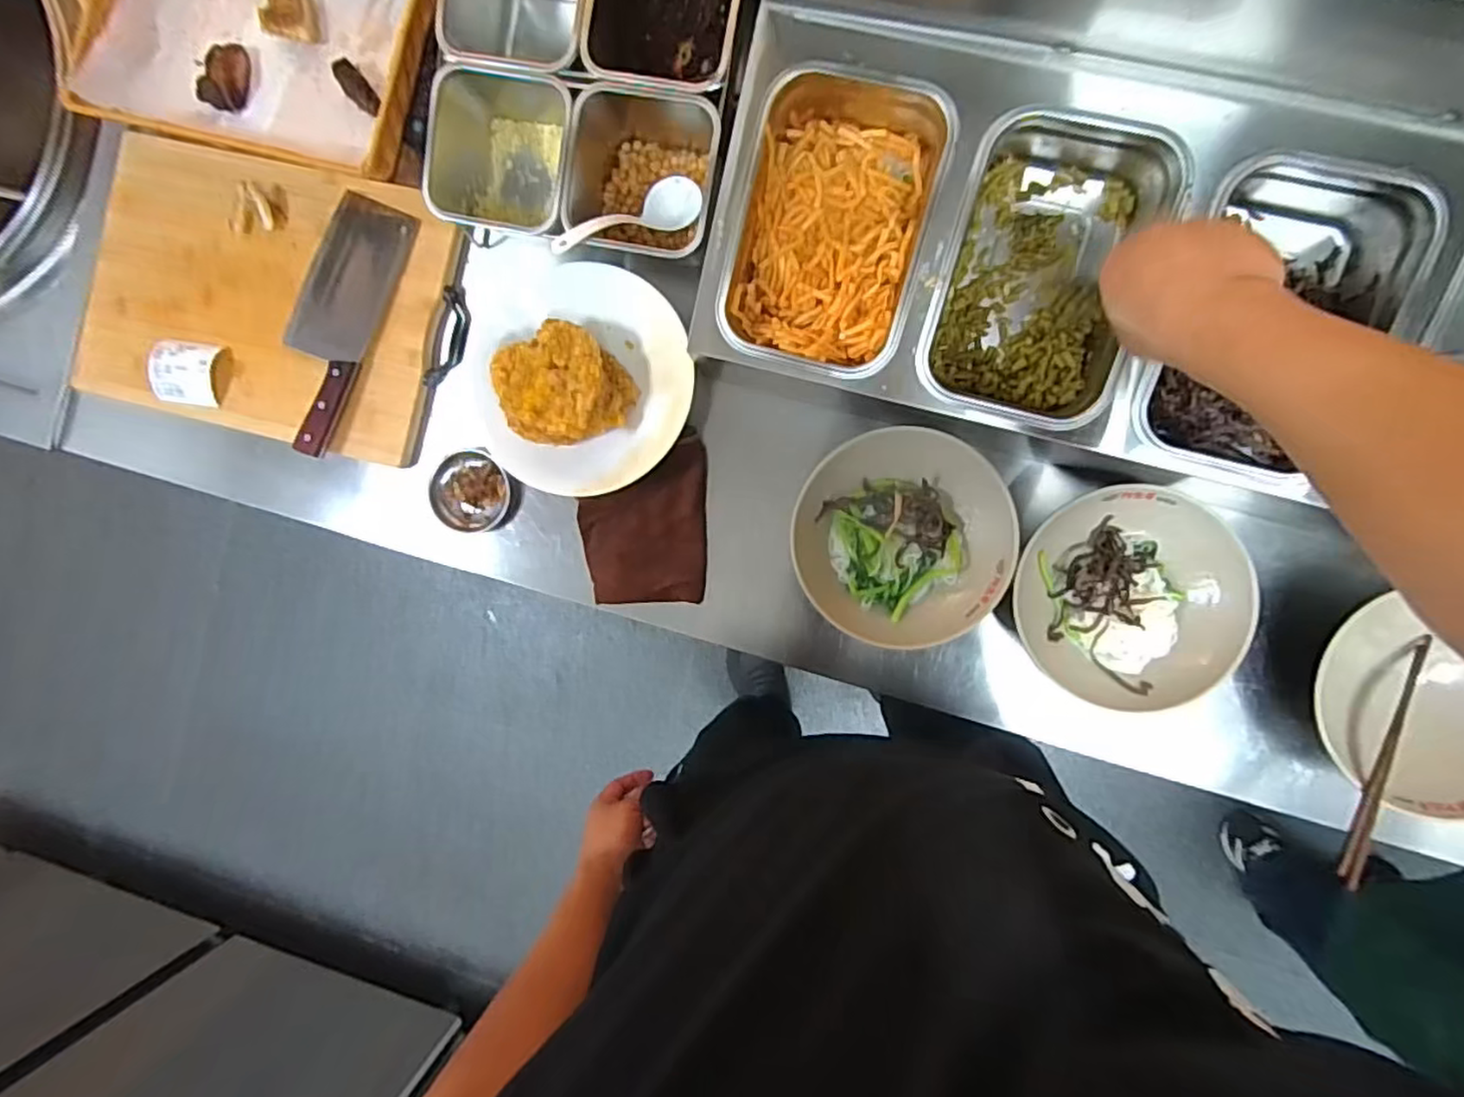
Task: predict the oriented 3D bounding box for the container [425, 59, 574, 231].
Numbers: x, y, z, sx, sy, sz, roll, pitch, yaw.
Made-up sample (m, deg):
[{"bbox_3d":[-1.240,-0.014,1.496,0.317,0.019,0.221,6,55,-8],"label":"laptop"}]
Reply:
[{"bbox_3d":[-0.205,-0.373,0.646,0.133,0.113,0.143,27,115,14],"label":"container"}]

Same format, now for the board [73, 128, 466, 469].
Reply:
[{"bbox_3d":[-0.512,-0.273,0.738,0.385,0.038,0.290,15,89,-8],"label":"board"}]

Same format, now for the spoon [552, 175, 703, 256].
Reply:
[{"bbox_3d":[-0.103,-0.323,0.659,0.180,0.026,0.048,-35,85,-31],"label":"spoon"}]

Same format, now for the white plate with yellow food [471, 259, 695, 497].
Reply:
[{"bbox_3d":[-0.149,-0.173,0.691,0.216,0.070,0.227,-3,89,7],"label":"white plate with yellow food"}]

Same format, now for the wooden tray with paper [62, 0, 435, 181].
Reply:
[{"bbox_3d":[-0.513,-0.579,0.730,0.365,0.080,0.281,11,95,-6],"label":"wooden tray with paper"}]

